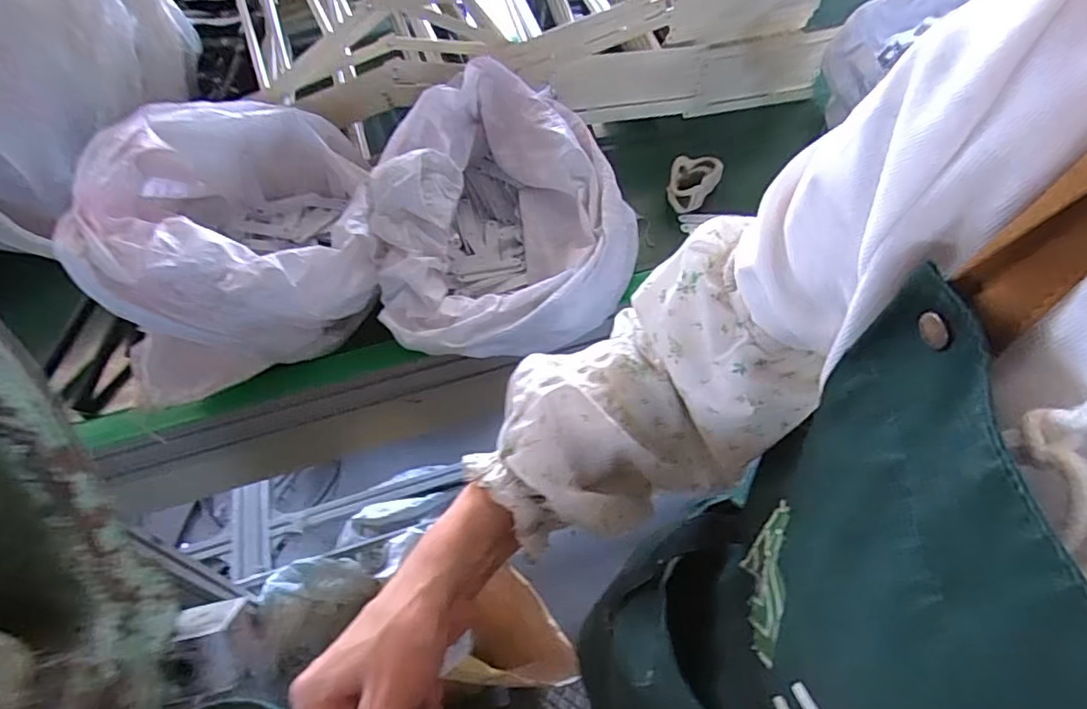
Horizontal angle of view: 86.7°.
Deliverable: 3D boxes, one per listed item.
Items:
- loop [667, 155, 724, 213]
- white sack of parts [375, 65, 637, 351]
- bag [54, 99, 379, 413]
[{"bbox_3d":[0.217,-0.251,0.829,0.065,0.039,0.100,17,56,16],"label":"loop"},{"bbox_3d":[-0.062,-0.185,0.713,0.296,0.159,0.381,-15,53,-8],"label":"white sack of parts"},{"bbox_3d":[-0.346,-0.140,0.657,0.272,0.195,0.303,-15,53,-7],"label":"bag"}]

